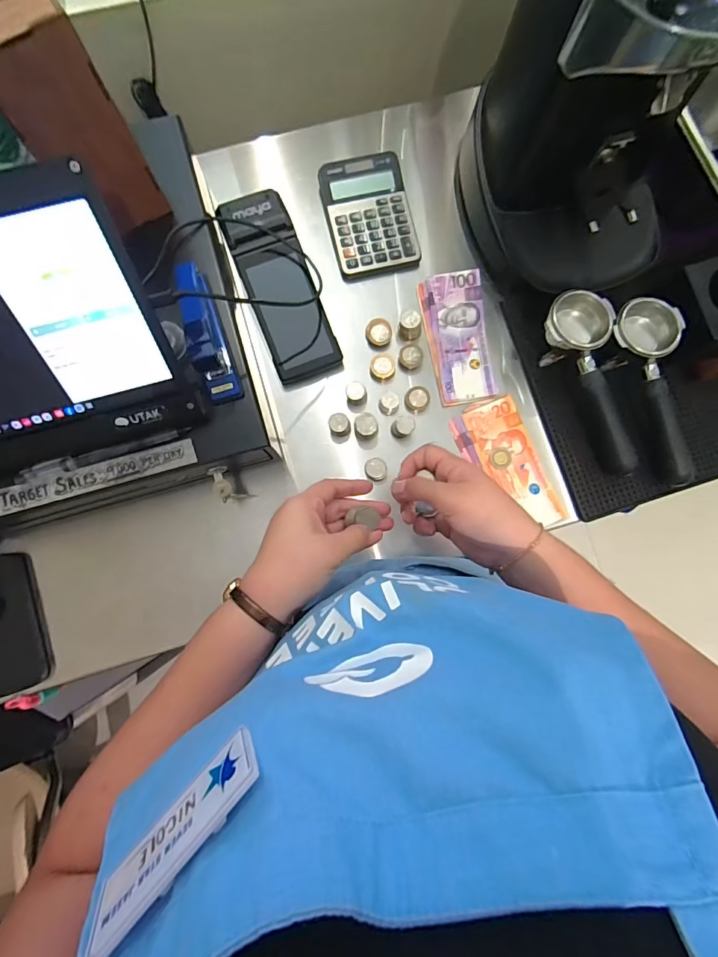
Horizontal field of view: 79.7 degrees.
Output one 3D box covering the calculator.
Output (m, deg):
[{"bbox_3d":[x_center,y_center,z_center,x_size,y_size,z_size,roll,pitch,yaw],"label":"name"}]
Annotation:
[{"bbox_3d":[0.014,-0.332,0.543,0.105,0.018,0.148,-13,84,-3],"label":"calculator"}]

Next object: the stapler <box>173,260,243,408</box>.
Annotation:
[{"bbox_3d":[-0.149,-0.142,0.414,0.030,0.045,0.135,-18,84,-4],"label":"stapler"}]

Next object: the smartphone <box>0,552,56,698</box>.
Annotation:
[{"bbox_3d":[-0.397,0.161,0.476,0.079,0.011,0.146,-15,82,-14],"label":"smartphone"}]

